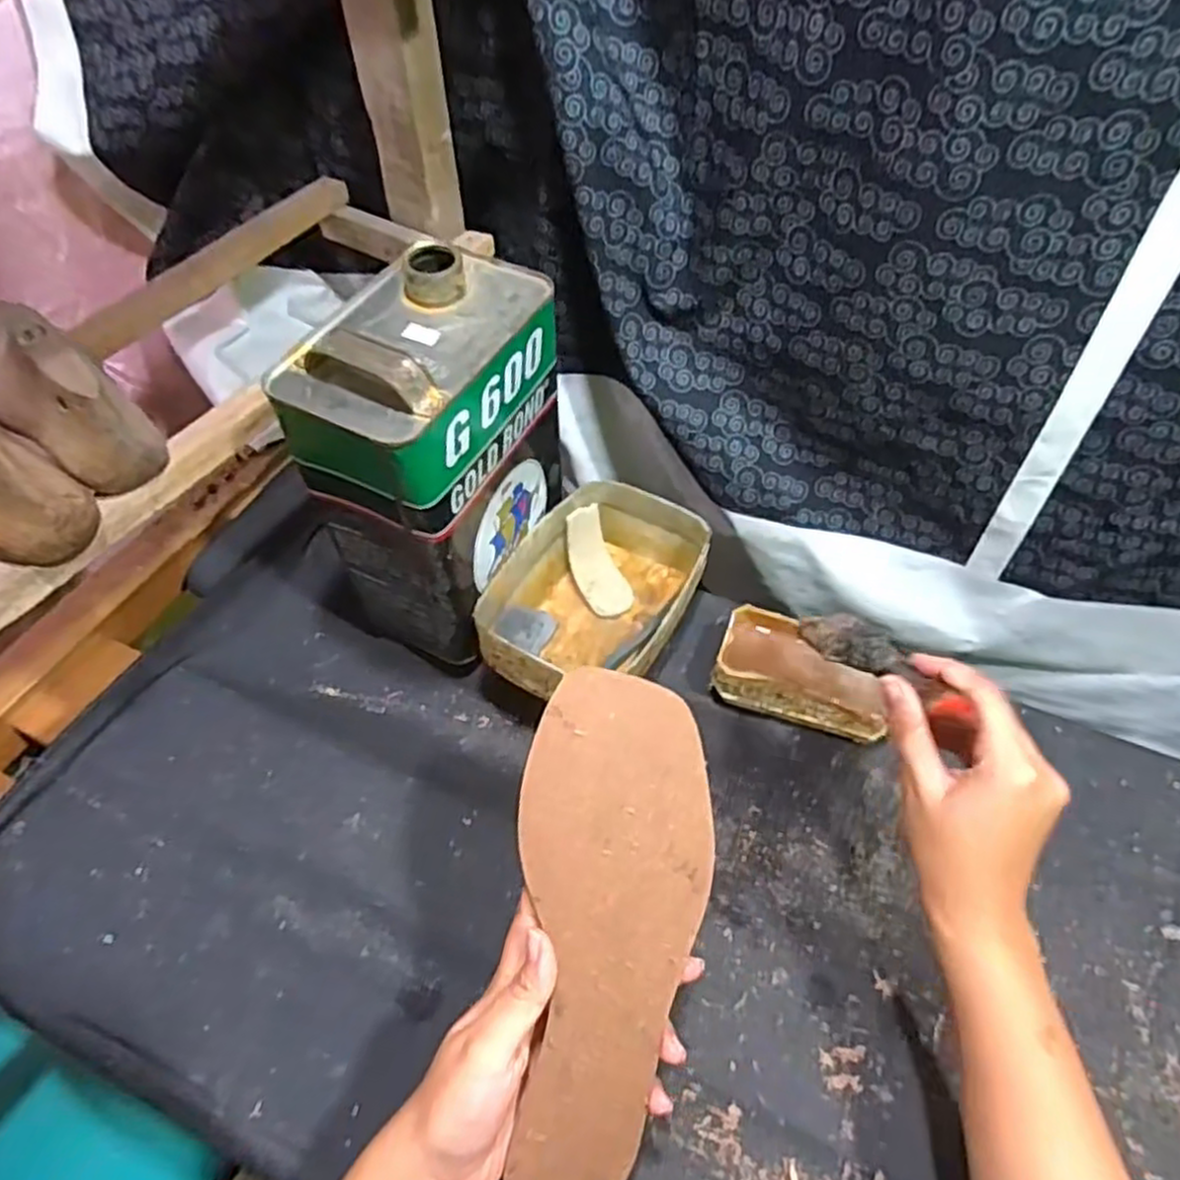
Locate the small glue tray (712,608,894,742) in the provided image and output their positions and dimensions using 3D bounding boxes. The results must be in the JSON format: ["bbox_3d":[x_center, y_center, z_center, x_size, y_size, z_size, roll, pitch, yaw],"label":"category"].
[{"bbox_3d":[0.151,0.061,0.550,0.115,0.044,0.074,14,52,11],"label":"small glue tray"}]

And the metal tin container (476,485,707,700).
[{"bbox_3d":[0.009,0.004,0.576,0.126,0.068,0.192,23,55,18],"label":"metal tin container"}]

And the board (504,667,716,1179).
[{"bbox_3d":[0.010,0.158,0.341,0.083,0.016,0.235,3,88,-6],"label":"board"}]

